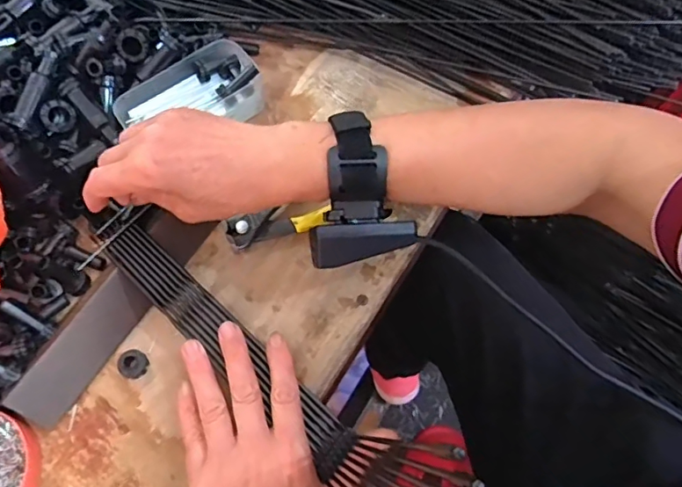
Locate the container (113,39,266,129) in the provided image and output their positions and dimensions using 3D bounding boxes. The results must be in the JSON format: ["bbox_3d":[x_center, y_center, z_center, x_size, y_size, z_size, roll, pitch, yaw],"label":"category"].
[{"bbox_3d":[-0.125,-0.121,0.447,0.117,0.034,0.060,-35,68,-13],"label":"container"}]

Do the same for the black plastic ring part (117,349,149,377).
[{"bbox_3d":[-0.144,0.083,0.363,0.018,0.010,0.018,-1,64,2],"label":"black plastic ring part"}]

